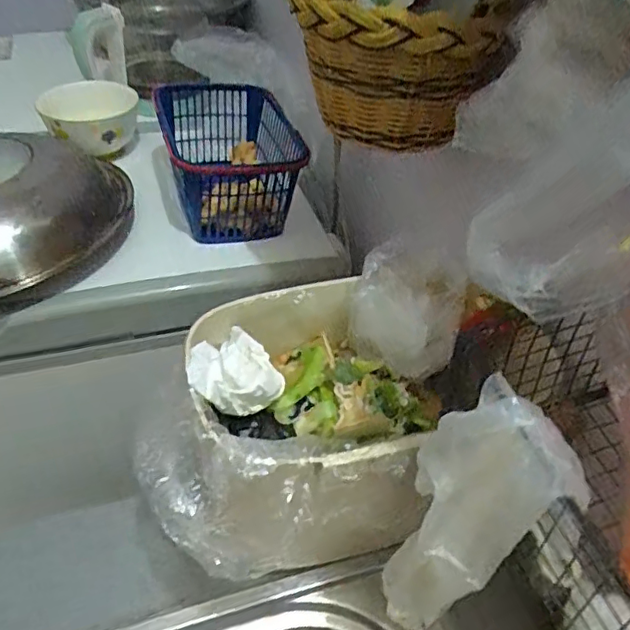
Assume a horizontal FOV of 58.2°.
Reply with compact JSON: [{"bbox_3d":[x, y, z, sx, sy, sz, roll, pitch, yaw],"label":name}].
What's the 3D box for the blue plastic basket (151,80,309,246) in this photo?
[{"bbox_3d":[-0.107,-0.202,0.741,0.176,0.108,0.229,-4,44,-10],"label":"blue plastic basket"}]

